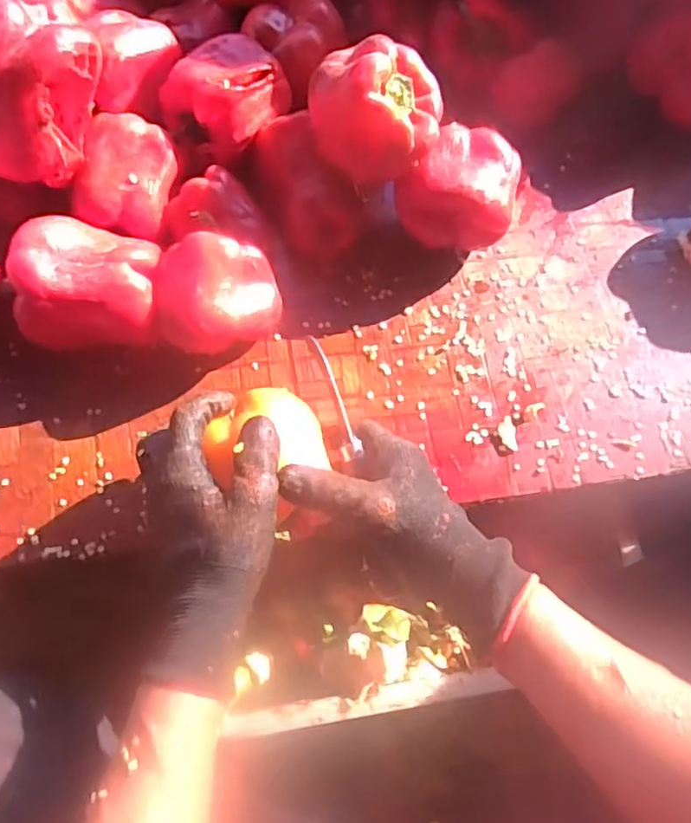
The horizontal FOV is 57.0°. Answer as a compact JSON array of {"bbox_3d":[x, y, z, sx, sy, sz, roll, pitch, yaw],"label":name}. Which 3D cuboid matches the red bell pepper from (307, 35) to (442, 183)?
[{"bbox_3d":[0.020,-0.207,0.440,0.092,0.067,0.073,7,69,1],"label":"red bell pepper"}]

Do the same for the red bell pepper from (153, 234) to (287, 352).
[{"bbox_3d":[-0.090,-0.079,0.456,0.082,0.069,0.068,-8,70,-5],"label":"red bell pepper"}]

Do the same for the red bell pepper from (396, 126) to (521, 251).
[{"bbox_3d":[0.090,-0.159,0.483,0.075,0.077,0.082,0,70,-1],"label":"red bell pepper"}]

